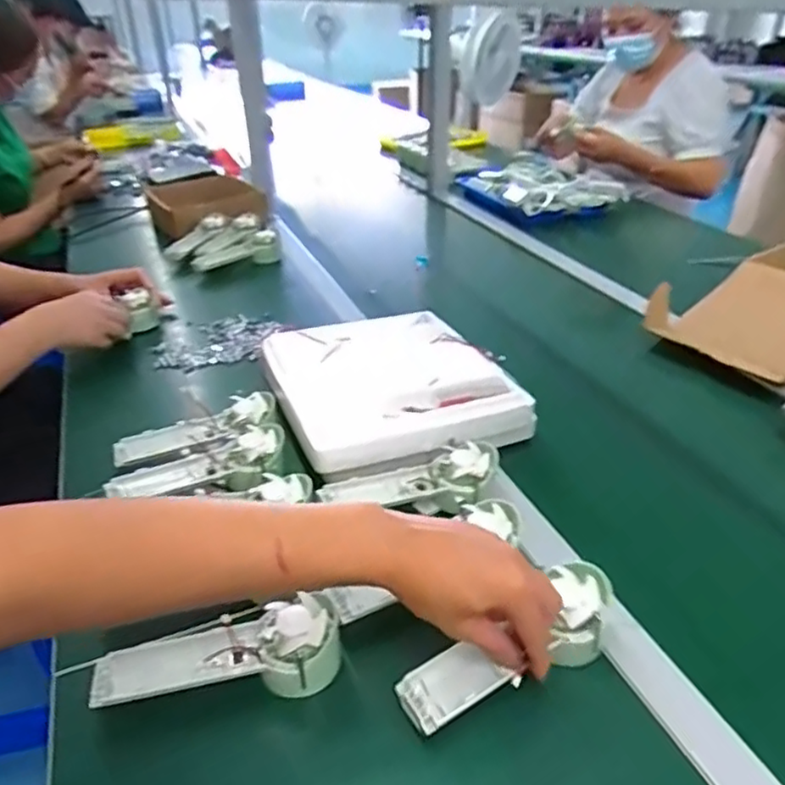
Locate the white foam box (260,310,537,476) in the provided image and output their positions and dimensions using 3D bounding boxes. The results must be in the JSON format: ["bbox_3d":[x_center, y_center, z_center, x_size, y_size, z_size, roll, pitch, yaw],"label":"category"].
[{"bbox_3d":[-0.003,-0.013,0.759,0.247,0.061,0.265,-13,34,-18],"label":"white foam box"}]

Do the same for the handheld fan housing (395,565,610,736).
[{"bbox_3d":[0.087,0.189,0.477,0.175,0.034,0.060,-25,37,-16],"label":"handheld fan housing"}]

